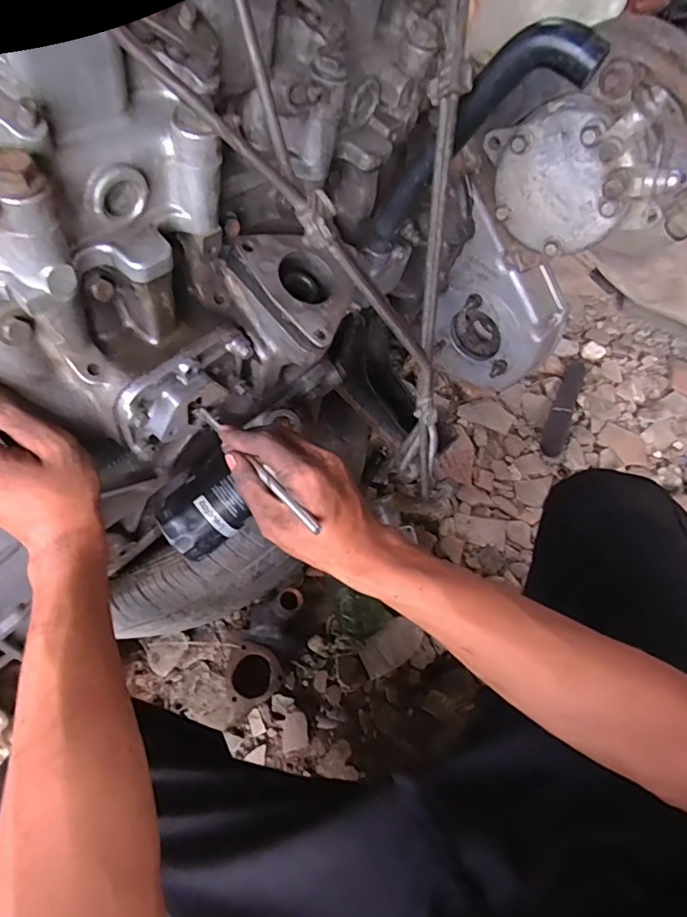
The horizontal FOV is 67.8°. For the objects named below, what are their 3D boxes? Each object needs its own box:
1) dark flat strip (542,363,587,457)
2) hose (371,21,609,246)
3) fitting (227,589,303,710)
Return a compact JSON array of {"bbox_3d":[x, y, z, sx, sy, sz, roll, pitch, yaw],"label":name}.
[{"bbox_3d":[0.375,-0.087,0.872,0.034,0.016,0.195,24,66,9],"label":"dark flat strip"},{"bbox_3d":[0.082,-0.223,0.364,0.043,0.195,0.034,27,63,-23],"label":"hose"},{"bbox_3d":[-0.103,0.246,0.674,0.080,0.060,0.164,21,85,8],"label":"fitting"}]

